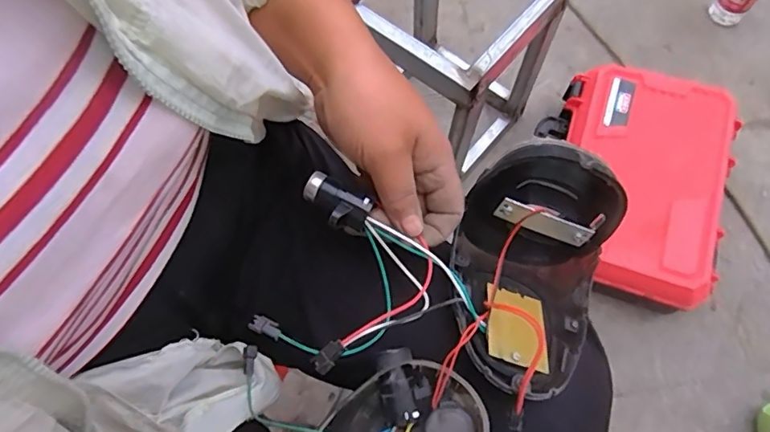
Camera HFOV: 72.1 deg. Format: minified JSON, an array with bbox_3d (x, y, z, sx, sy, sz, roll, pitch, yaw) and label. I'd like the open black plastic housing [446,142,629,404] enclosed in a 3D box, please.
[{"bbox_3d":[0.092,0.041,0.353,0.101,0.099,0.157,20,70,9],"label":"open black plastic housing"}]

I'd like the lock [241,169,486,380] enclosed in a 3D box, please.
[{"bbox_3d":[-0.014,0.044,0.321,0.134,0.043,0.102,33,69,15],"label":"lock"}]

